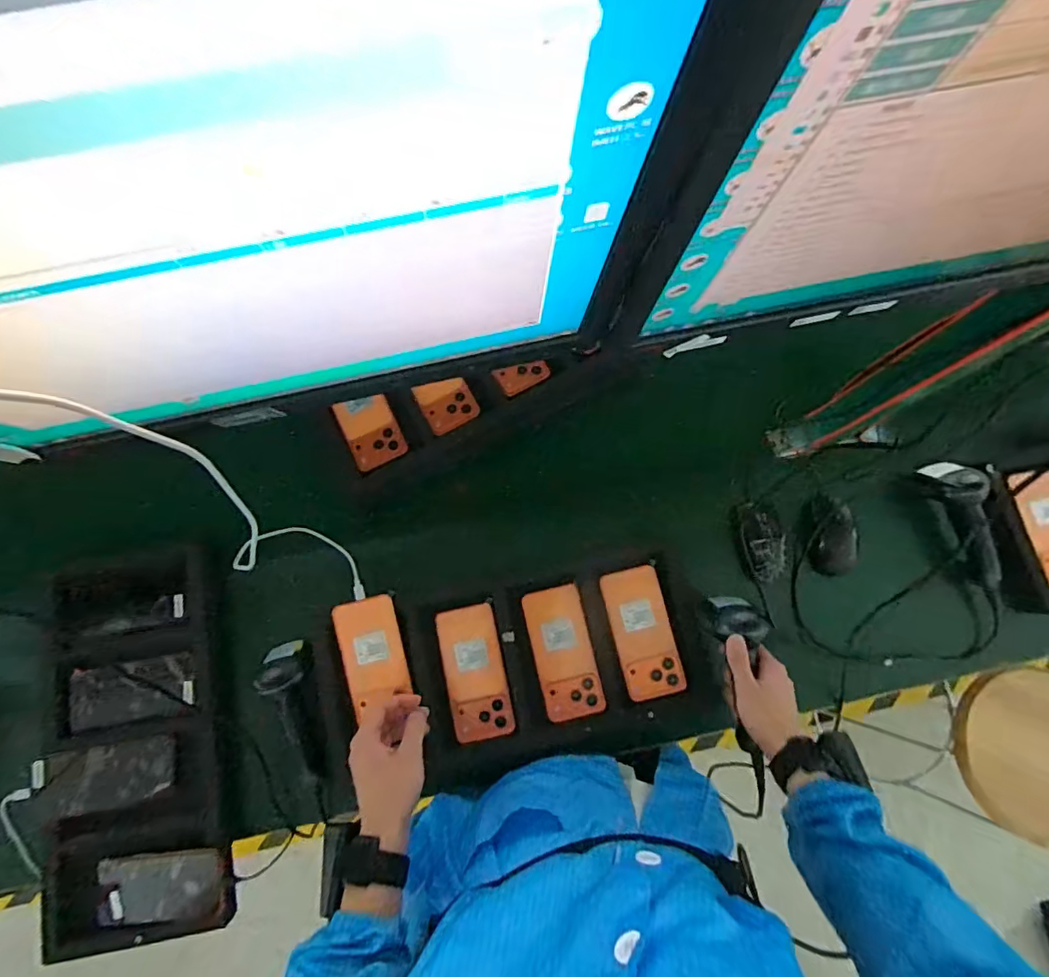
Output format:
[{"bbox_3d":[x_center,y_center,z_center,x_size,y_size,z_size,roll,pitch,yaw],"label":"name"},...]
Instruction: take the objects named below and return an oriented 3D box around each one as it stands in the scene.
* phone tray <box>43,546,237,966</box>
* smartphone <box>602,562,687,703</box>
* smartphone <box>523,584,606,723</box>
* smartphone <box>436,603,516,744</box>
[{"bbox_3d":[-0.518,0.332,0.692,0.213,0.058,0.471,-10,78,-2],"label":"phone tray"},{"bbox_3d":[0.157,0.190,0.682,0.075,0.006,0.164,-12,78,-3],"label":"smartphone"},{"bbox_3d":[0.051,0.214,0.675,0.076,0.009,0.163,-13,78,-3],"label":"smartphone"},{"bbox_3d":[-0.064,0.239,0.669,0.078,0.010,0.165,-12,78,-2],"label":"smartphone"}]

